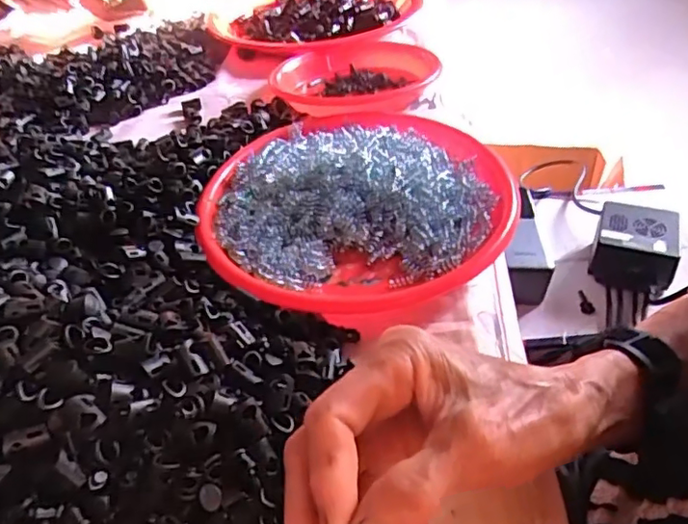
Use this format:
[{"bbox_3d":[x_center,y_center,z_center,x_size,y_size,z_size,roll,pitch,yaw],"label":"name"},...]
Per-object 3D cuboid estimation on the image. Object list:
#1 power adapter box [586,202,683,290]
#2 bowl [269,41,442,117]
[{"bbox_3d":[0.287,-0.016,0.589,0.071,0.044,0.084,14,46,19],"label":"power adapter box"},{"bbox_3d":[0.009,-0.177,0.576,0.149,0.039,0.157,-2,43,2],"label":"bowl"}]

